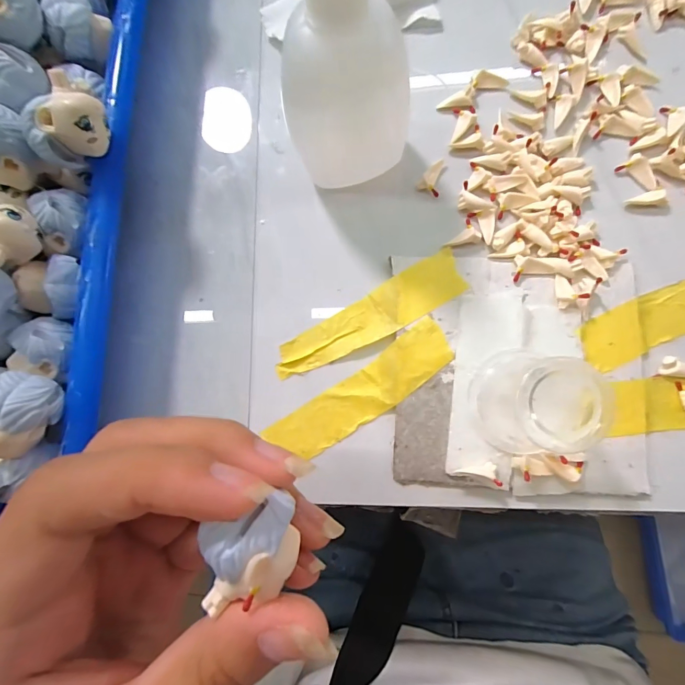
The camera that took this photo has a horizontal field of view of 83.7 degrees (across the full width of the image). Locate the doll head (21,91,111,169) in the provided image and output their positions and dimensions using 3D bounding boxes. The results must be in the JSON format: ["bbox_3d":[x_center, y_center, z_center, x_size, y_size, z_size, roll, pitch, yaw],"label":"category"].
[{"bbox_3d":[-0.097,-0.075,0.136,0.024,0.022,0.016,-16,81,4],"label":"doll head"}]

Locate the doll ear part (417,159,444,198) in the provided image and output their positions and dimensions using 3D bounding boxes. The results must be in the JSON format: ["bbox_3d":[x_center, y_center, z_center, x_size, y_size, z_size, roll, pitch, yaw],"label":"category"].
[{"bbox_3d":[0.038,-0.071,0.164,0.009,0.005,0.017,10,84,7],"label":"doll ear part"}]

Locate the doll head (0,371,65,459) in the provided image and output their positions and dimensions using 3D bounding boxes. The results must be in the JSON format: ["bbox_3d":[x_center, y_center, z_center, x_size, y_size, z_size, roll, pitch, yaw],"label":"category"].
[{"bbox_3d":[-0.109,0.023,0.125,0.017,0.020,0.024,25,86,8],"label":"doll head"}]

